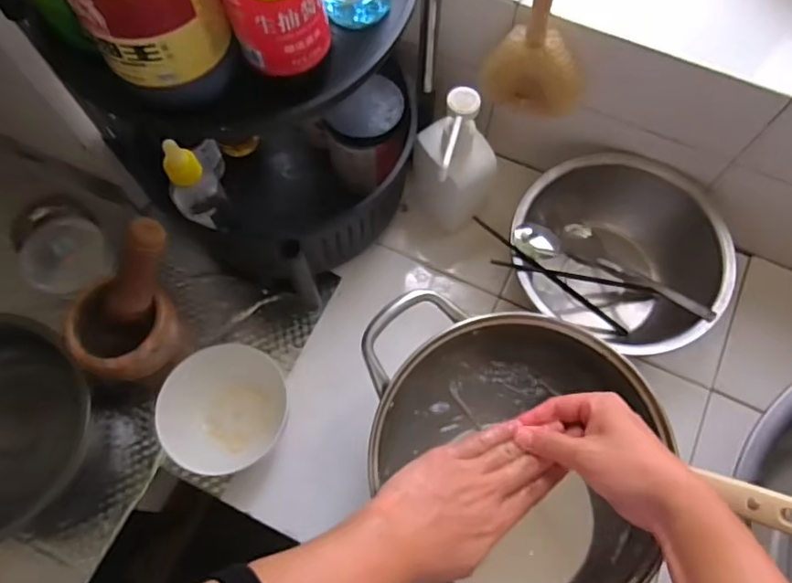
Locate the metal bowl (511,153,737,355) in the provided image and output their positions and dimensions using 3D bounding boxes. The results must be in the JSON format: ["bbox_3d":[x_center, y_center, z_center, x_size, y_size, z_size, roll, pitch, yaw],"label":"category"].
[{"bbox_3d":[0.235,-0.040,0.635,0.214,0.100,0.189,22,71,8],"label":"metal bowl"}]

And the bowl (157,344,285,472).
[{"bbox_3d":[-0.174,0.114,0.593,0.117,0.069,0.120,0,69,0],"label":"bowl"}]

